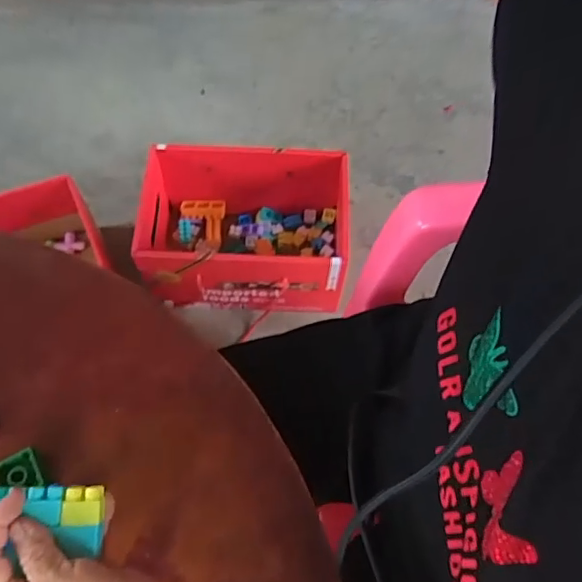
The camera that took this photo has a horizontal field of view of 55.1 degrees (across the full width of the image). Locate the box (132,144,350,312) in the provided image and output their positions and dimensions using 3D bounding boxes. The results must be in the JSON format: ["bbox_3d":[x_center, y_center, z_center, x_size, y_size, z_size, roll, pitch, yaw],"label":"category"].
[{"bbox_3d":[-0.085,-0.108,1.067,0.373,0.214,0.236,2,65,-1],"label":"box"}]

